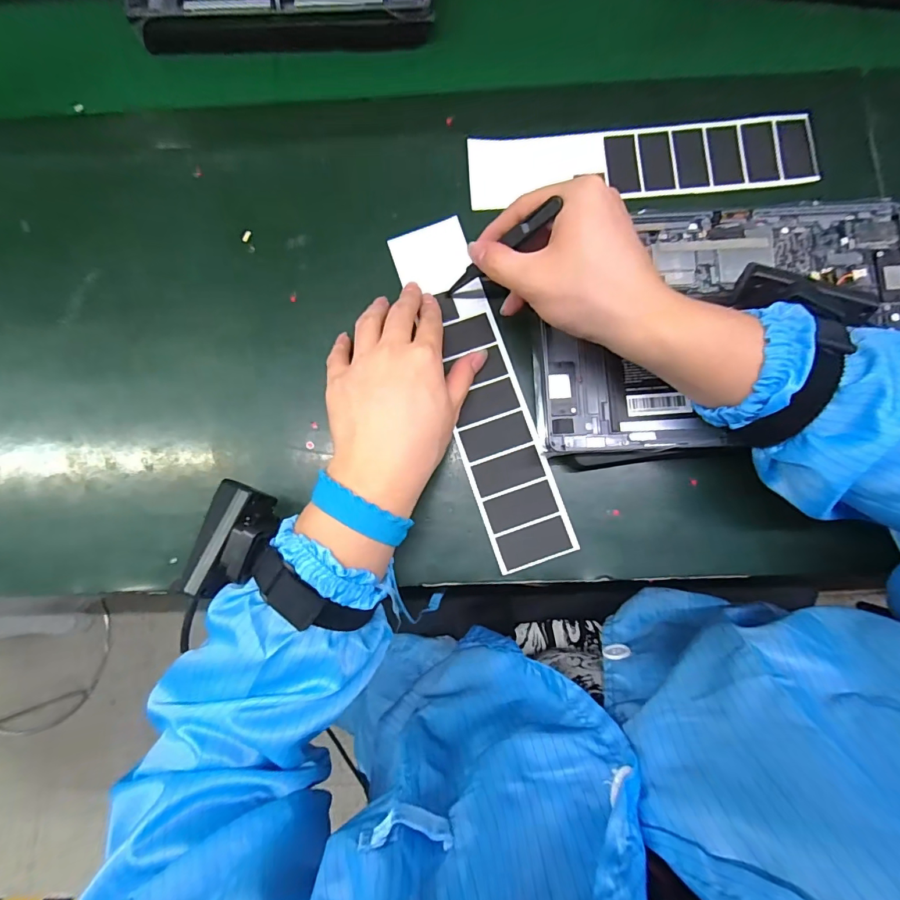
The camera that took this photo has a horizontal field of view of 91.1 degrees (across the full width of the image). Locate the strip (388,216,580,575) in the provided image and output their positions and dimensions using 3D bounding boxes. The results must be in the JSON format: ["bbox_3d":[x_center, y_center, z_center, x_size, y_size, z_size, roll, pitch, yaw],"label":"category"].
[{"bbox_3d":[0.023,-0.048,0.329,0.059,0.005,0.265,-17,82,0],"label":"strip"}]

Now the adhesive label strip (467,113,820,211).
[{"bbox_3d":[0.149,-0.227,0.349,0.265,0.006,0.055,-3,86,1],"label":"adhesive label strip"}]

